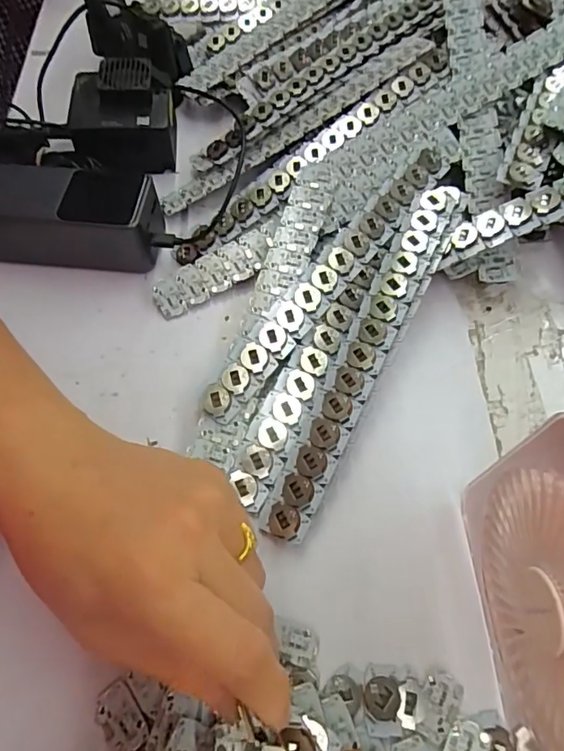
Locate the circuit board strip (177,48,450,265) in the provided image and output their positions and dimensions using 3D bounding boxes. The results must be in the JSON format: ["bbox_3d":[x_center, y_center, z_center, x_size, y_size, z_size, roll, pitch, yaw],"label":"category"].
[{"bbox_3d":[0.025,-0.169,0.385,0.256,0.011,0.028,-40,69,-5],"label":"circuit board strip"}]

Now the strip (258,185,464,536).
[{"bbox_3d":[0.056,-0.018,0.315,0.030,0.010,0.252,24,74,16],"label":"strip"}]

